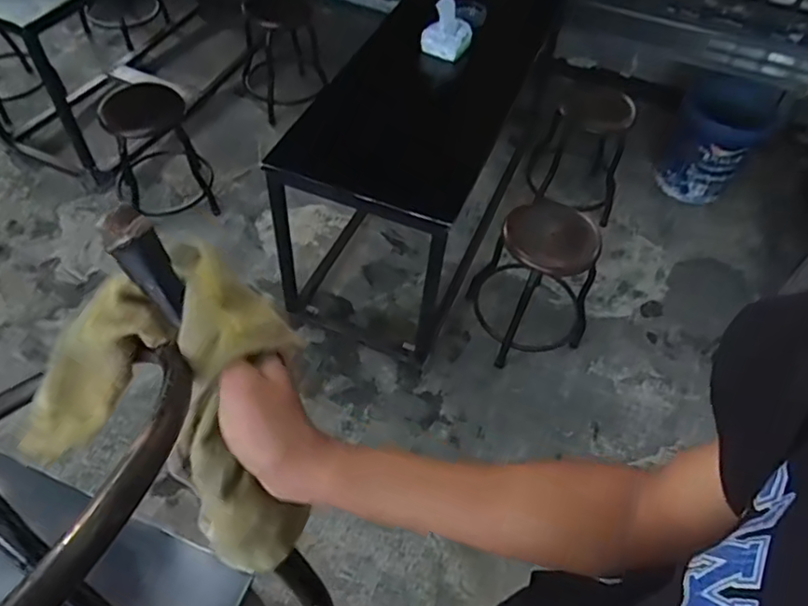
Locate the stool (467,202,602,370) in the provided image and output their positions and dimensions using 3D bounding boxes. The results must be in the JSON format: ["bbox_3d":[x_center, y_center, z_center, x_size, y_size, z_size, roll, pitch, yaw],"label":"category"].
[{"bbox_3d":[0.380,-0.103,1.755,0.327,0.433,0.397,-15,56,-14],"label":"stool"}]

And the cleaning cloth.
[{"bbox_3d":[-0.140,0.060,0.394,0.187,0.145,0.131,24,58,11],"label":"cleaning cloth"}]

